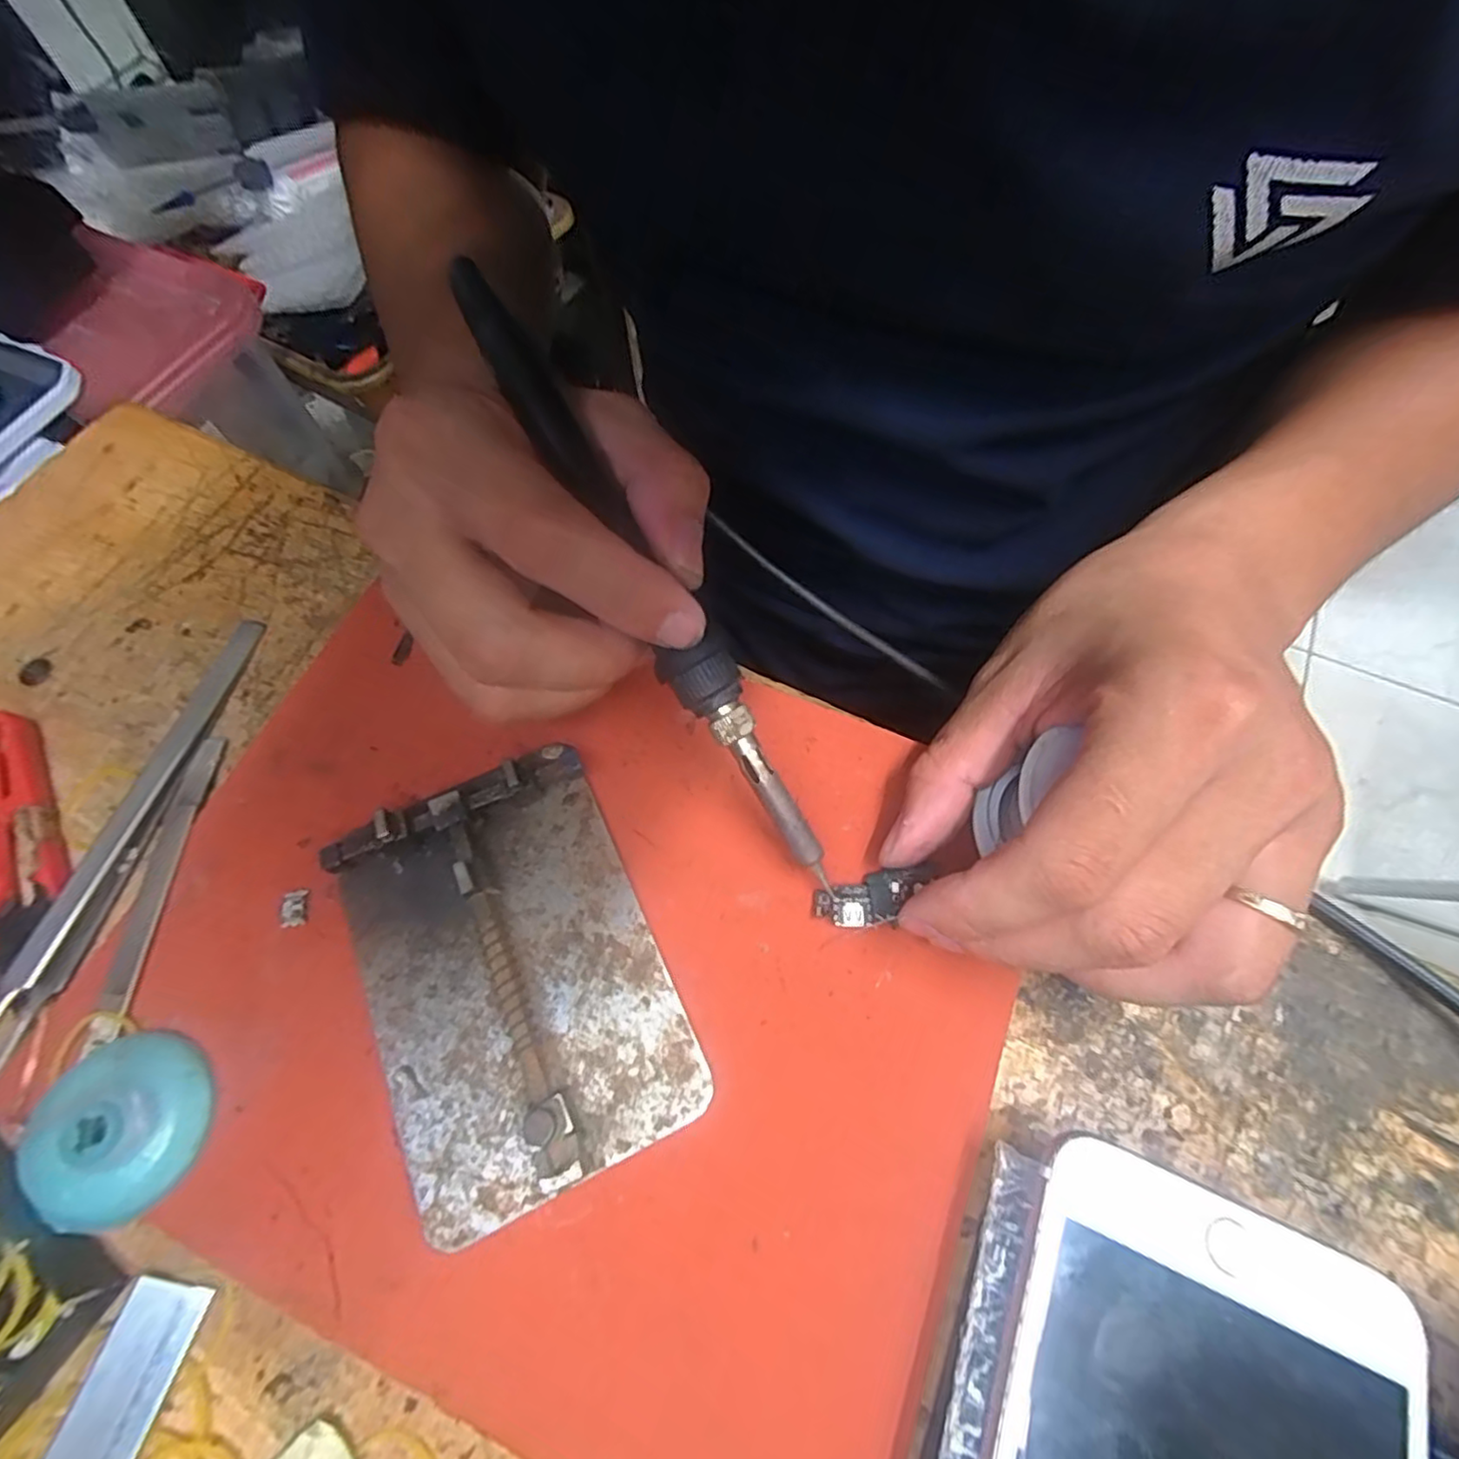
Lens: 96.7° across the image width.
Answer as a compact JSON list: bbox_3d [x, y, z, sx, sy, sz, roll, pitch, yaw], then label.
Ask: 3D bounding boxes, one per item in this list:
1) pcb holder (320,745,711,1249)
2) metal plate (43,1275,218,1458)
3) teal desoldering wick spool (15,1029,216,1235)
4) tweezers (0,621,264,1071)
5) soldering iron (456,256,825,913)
[{"bbox_3d":[-0.063,0.067,0.183,0.079,0.016,0.112,-23,67,-10],"label":"pcb holder"},{"bbox_3d":[-0.144,0.155,0.155,0.019,0.004,0.037,18,59,-4],"label":"metal plate"},{"bbox_3d":[-0.159,0.103,0.170,0.037,0.014,0.044,-17,66,-7],"label":"teal desoldering wick spool"},{"bbox_3d":[-0.193,0.029,0.206,0.014,0.010,0.155,12,66,6],"label":"tweezers"},{"bbox_3d":[-0.024,-0.042,0.182,0.018,0.018,0.192,-30,89,-13],"label":"soldering iron"}]

